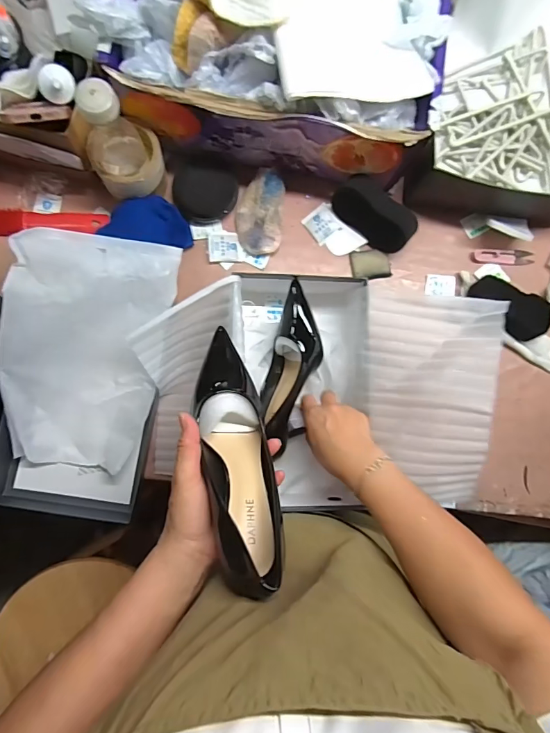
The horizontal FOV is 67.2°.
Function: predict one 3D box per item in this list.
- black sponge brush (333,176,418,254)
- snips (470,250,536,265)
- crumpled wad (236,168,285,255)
[{"bbox_3d":[0.147,-0.226,0.610,0.127,0.063,0.057,36,84,-2],"label":"black sponge brush"},{"bbox_3d":[0.364,-0.173,0.654,0.106,0.009,0.027,-5,87,-6],"label":"snips"},{"bbox_3d":[-0.022,-0.226,0.610,0.066,0.030,0.118,6,86,-5],"label":"crumpled wad"}]

